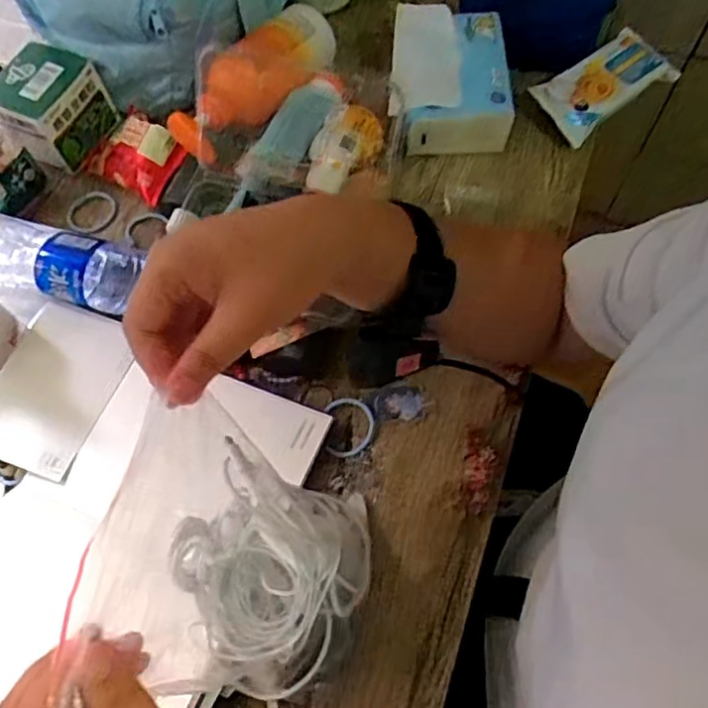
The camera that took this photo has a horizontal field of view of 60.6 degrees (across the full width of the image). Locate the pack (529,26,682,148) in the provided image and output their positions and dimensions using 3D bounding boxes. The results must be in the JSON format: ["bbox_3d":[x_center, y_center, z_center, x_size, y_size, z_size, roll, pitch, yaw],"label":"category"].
[{"bbox_3d":[0.257,-0.278,0.618,0.134,0.031,0.070,-34,68,-12],"label":"pack"}]

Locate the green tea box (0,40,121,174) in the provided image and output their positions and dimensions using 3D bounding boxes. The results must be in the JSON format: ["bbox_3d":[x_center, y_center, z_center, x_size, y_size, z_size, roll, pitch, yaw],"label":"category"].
[{"bbox_3d":[-0.305,-0.247,0.609,0.082,0.067,0.098,26,70,14],"label":"green tea box"}]

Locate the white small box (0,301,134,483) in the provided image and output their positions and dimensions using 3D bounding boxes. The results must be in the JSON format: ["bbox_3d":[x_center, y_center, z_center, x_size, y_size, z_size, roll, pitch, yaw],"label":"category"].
[{"bbox_3d":[-0.249,0.023,0.497,0.101,0.012,0.139,21,69,12],"label":"white small box"}]

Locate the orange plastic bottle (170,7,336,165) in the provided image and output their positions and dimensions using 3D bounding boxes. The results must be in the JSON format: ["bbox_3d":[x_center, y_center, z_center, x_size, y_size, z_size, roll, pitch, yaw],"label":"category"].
[{"bbox_3d":[-0.088,-0.265,0.588,0.065,0.058,0.202,42,74,19],"label":"orange plastic bottle"}]

